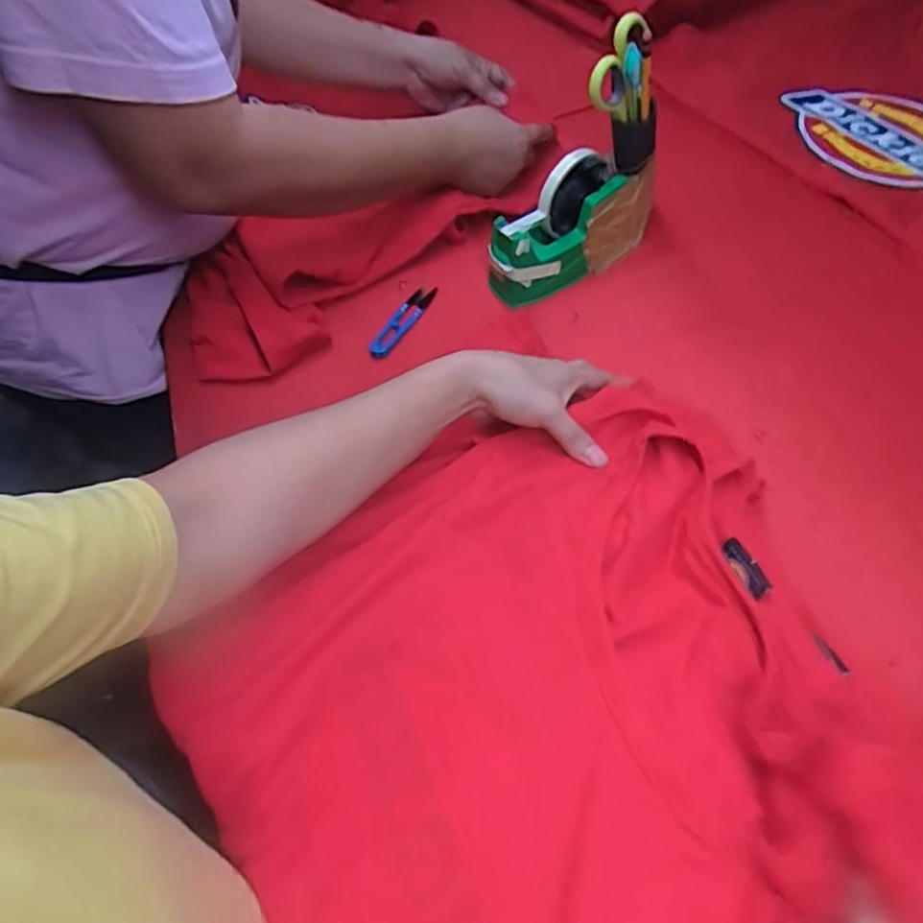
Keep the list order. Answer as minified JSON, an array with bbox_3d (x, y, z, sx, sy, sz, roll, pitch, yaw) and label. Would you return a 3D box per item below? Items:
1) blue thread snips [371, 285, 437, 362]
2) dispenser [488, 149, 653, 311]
[{"bbox_3d":[-0.057,-0.139,0.609,0.024,0.013,0.095,22,62,17],"label":"blue thread snips"},{"bbox_3d":[0.105,-0.228,0.578,0.167,0.097,0.051,-26,60,-12],"label":"dispenser"}]

